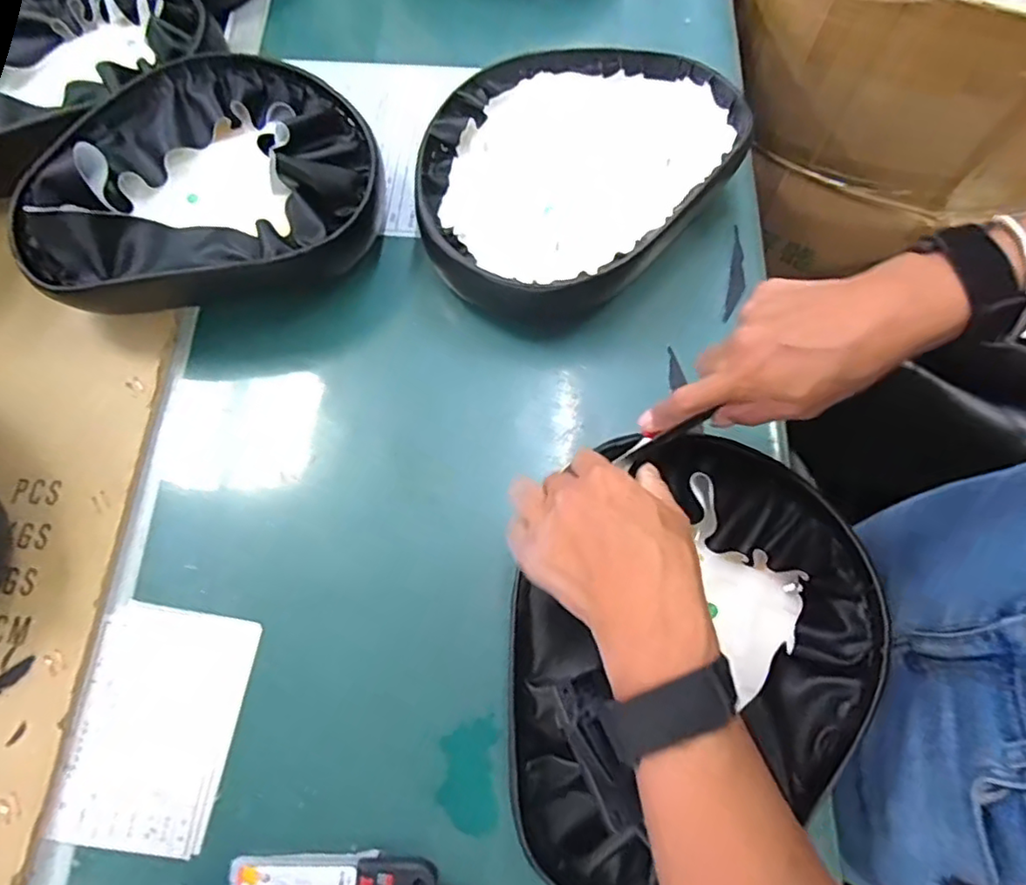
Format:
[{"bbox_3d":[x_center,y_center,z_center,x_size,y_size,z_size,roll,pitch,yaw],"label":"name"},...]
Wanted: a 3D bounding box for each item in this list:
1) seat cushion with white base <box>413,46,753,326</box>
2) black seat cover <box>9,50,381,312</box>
[{"bbox_3d":[0.051,-0.228,0.521,0.215,0.074,0.283,39,76,13],"label":"seat cushion with white base"},{"bbox_3d":[-0.256,-0.218,0.507,0.284,0.096,0.218,-10,71,-5],"label":"black seat cover"}]

